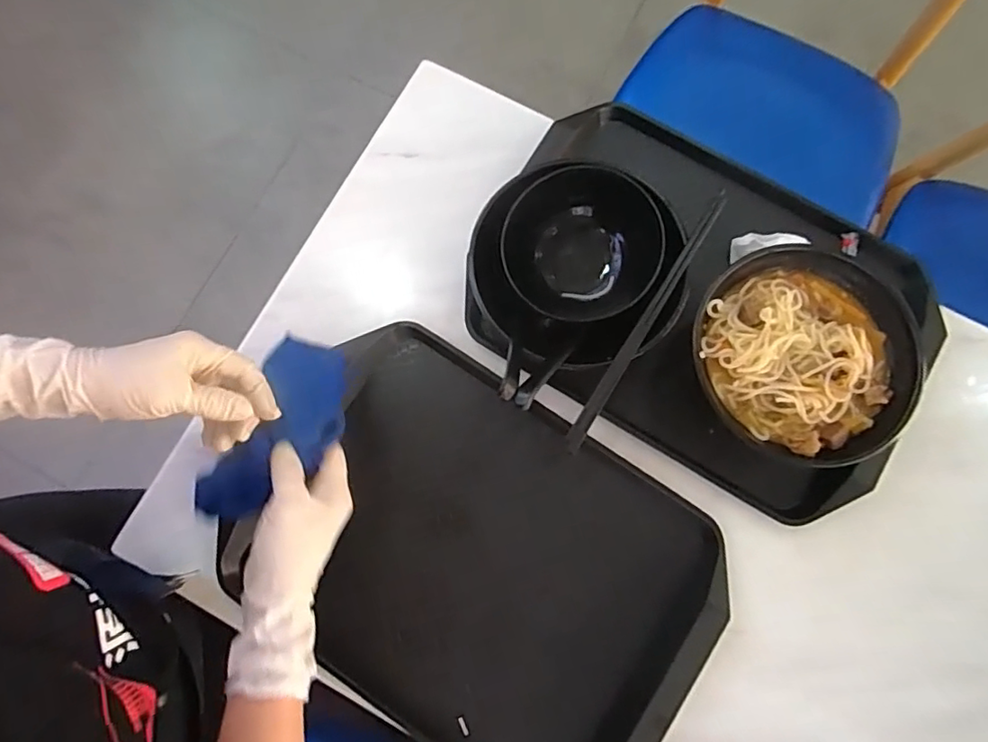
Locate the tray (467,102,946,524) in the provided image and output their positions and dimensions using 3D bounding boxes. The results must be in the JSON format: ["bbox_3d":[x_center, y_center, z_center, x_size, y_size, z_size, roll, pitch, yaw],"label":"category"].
[{"bbox_3d":[0.189,-0.060,0.513,0.420,0.083,0.326,30,82,6],"label":"tray"}]

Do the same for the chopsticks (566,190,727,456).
[{"bbox_3d":[0.131,-0.043,0.479,0.014,0.017,0.257,32,82,2],"label":"chopsticks"}]

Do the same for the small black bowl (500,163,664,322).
[{"bbox_3d":[0.079,-0.116,0.507,0.135,0.051,0.127,0,82,-2],"label":"small black bowl"}]

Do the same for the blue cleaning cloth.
[{"bbox_3d":[-0.166,0.051,0.445,0.078,0.047,0.153,20,81,4],"label":"blue cleaning cloth"}]

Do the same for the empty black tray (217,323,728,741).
[{"bbox_3d":[-0.014,0.175,0.504,0.400,0.024,0.295,33,82,6],"label":"empty black tray"}]

